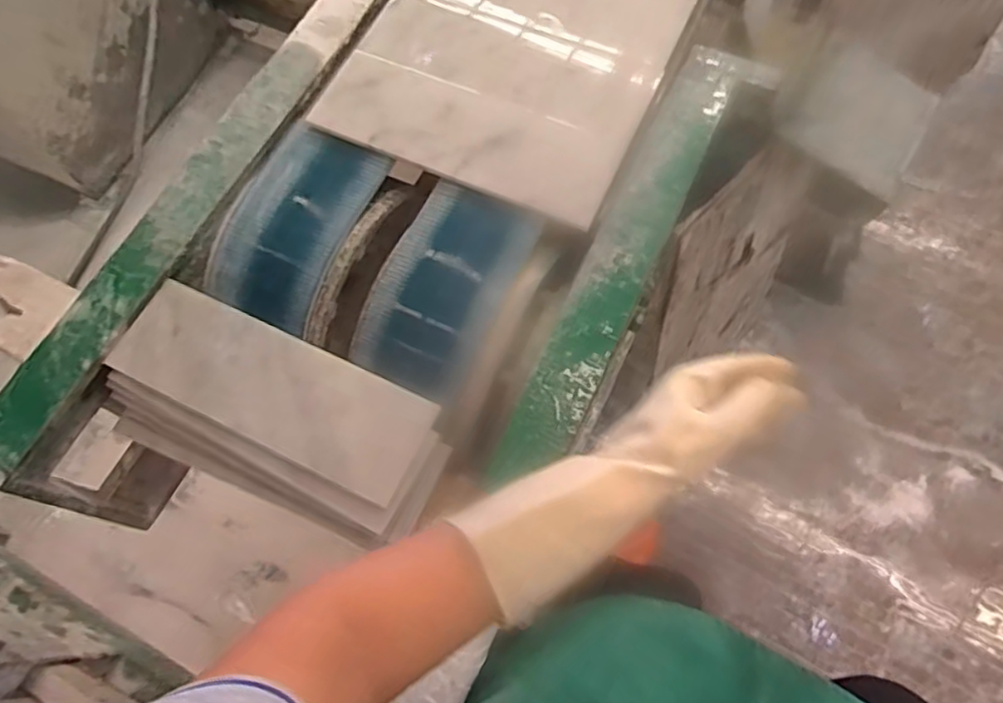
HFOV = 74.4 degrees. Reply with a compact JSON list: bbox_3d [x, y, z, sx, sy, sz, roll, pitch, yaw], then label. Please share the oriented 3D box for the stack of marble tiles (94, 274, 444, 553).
[{"bbox_3d":[-0.208,0.057,0.610,0.322,0.041,0.143,21,71,10],"label":"stack of marble tiles"}]

